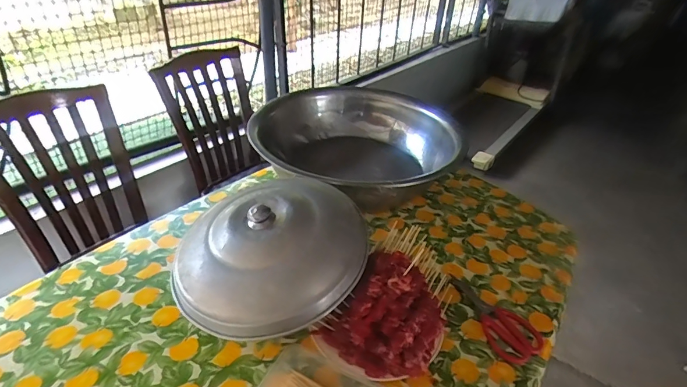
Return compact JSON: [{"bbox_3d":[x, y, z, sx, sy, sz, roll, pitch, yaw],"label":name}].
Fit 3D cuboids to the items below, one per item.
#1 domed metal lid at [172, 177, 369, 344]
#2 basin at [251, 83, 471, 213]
[{"bbox_3d":[-0.123,0.091,0.718,0.349,0.114,0.295,-21,42,-31],"label":"domed metal lid"},{"bbox_3d":[0.027,-0.124,1.157,0.538,0.181,0.579,3,35,-2],"label":"basin"}]

